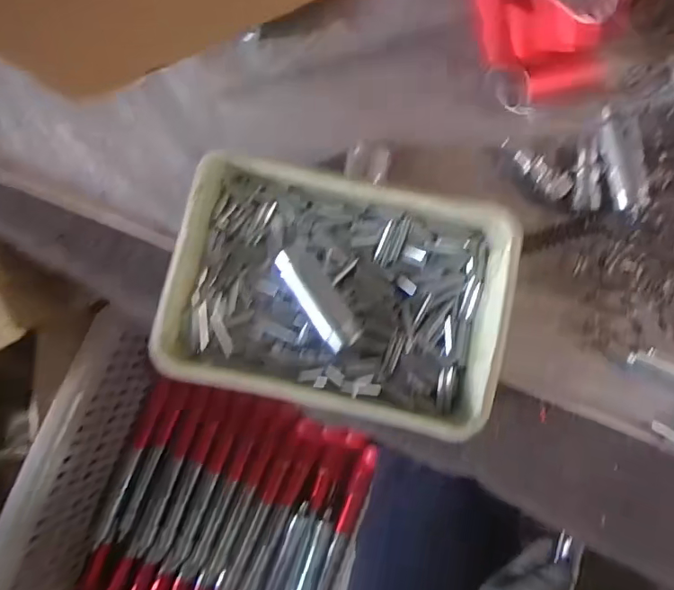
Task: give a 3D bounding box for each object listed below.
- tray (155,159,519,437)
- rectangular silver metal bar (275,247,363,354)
[{"bbox_3d":[0.002,-0.002,0.317,0.199,0.043,0.142,14,84,2],"label":"tray"},{"bbox_3d":[-0.012,0.001,0.320,0.023,0.026,0.070,-34,84,-3],"label":"rectangular silver metal bar"}]

